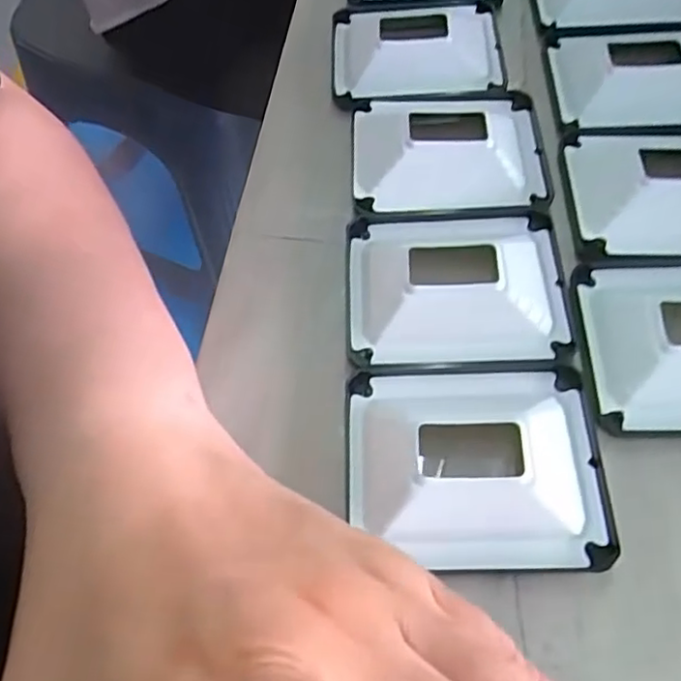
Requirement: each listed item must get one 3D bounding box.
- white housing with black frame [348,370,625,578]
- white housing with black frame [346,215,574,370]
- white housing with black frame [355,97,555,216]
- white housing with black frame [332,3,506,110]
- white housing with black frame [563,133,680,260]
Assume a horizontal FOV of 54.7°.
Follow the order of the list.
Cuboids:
[{"bbox_3d":[0.042,0.037,0.206,0.079,0.012,0.068,-3,59,2],"label":"white housing with black frame"},{"bbox_3d":[0.043,-0.023,0.242,0.079,0.015,0.070,-1,59,3],"label":"white housing with black frame"},{"bbox_3d":[0.046,-0.084,0.278,0.080,0.016,0.071,-2,59,3],"label":"white housing with black frame"},{"bbox_3d":[0.037,-0.144,0.320,0.081,0.015,0.075,-2,59,2],"label":"white housing with black frame"},{"bbox_3d":[0.133,-0.063,0.258,0.079,0.015,0.068,0,59,4],"label":"white housing with black frame"}]

